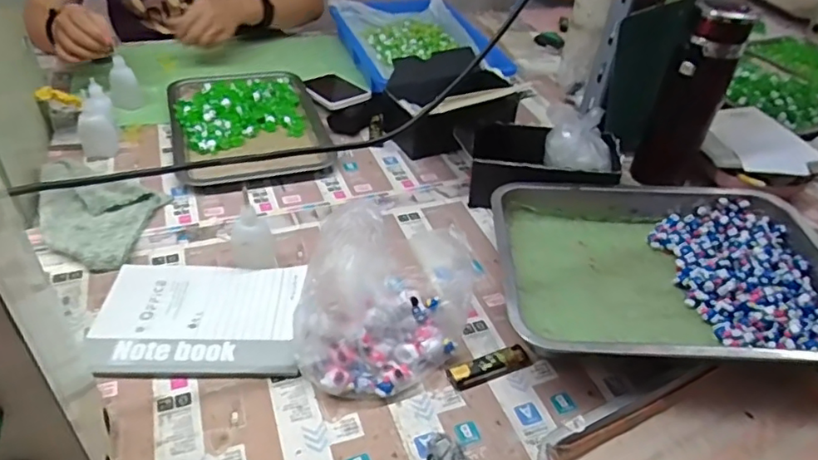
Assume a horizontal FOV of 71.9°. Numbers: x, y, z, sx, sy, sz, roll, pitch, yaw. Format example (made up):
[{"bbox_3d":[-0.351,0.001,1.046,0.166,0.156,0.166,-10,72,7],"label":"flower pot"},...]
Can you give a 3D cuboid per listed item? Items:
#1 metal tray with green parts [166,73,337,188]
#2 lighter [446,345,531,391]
[{"bbox_3d":[-0.246,-0.171,0.855,0.213,0.029,0.288,-12,42,-19],"label":"metal tray with green parts"},{"bbox_3d":[0.077,0.130,0.538,0.082,0.013,0.022,-13,42,-21],"label":"lighter"}]

